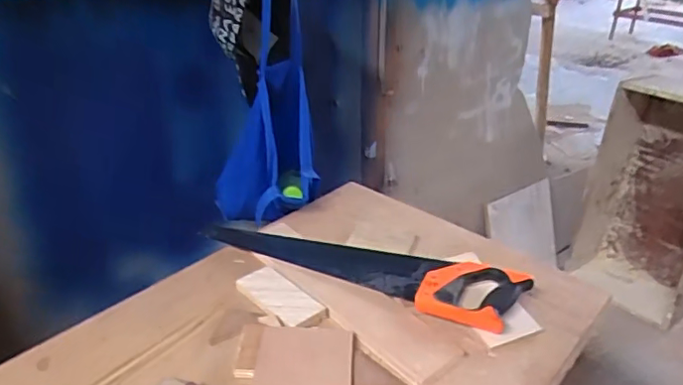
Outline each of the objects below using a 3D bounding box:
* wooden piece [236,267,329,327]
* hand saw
[{"bbox_3d":[-0.089,0.152,0.823,0.057,0.013,0.146,-24,36,-39],"label":"wooden piece"},{"bbox_3d":[0.017,0.106,0.880,0.519,0.044,0.116,13,30,18],"label":"hand saw"}]

